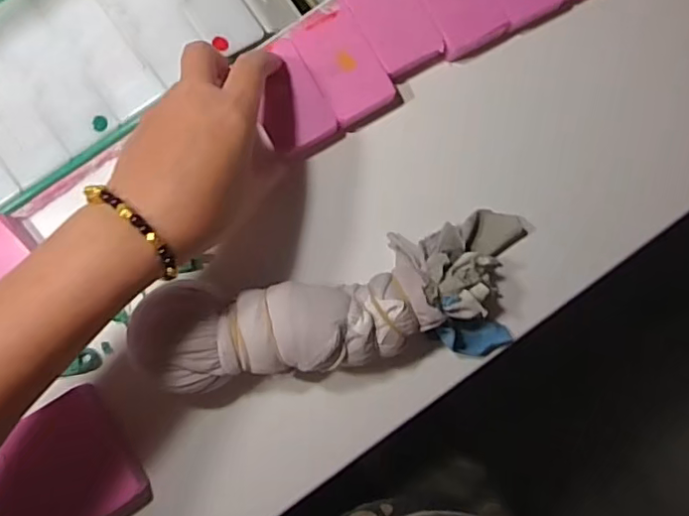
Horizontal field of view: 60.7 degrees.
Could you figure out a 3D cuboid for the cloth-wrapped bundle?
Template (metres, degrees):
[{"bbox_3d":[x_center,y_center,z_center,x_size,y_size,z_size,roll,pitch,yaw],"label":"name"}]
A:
[{"bbox_3d":[-0.002,0.035,0.363,0.259,0.059,0.083,-13,86,-2],"label":"cloth-wrapped bundle"}]

